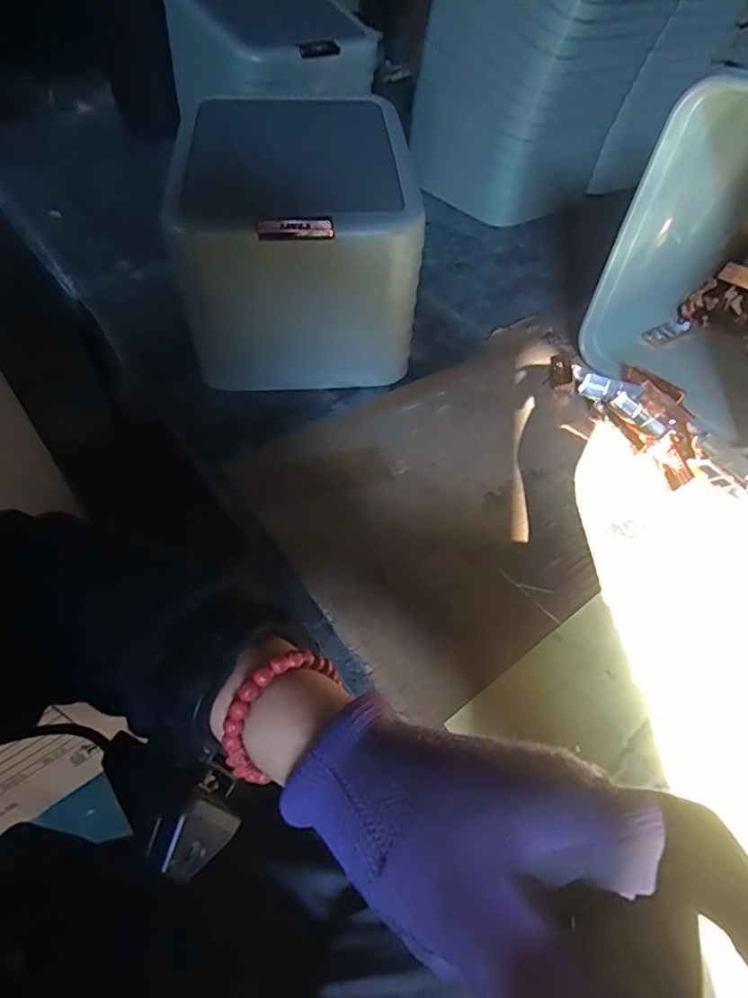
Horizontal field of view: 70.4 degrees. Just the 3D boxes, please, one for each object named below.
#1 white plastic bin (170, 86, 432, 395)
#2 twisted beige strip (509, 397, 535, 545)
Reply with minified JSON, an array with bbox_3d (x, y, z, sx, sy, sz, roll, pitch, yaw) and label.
[{"bbox_3d":[-0.078,-0.261,0.542,0.205,0.189,0.259,-5,50,-6],"label":"white plastic bin"},{"bbox_3d":[0.134,-0.035,0.479,0.018,0.004,0.182,11,50,7],"label":"twisted beige strip"}]

